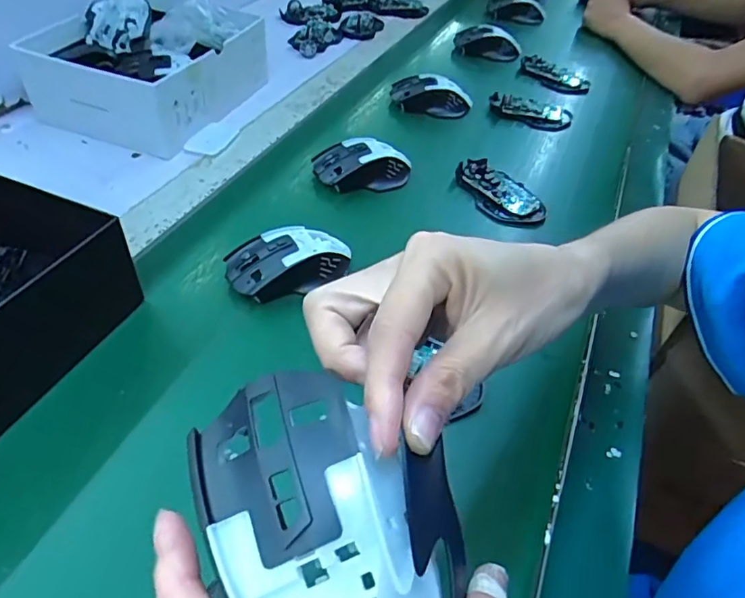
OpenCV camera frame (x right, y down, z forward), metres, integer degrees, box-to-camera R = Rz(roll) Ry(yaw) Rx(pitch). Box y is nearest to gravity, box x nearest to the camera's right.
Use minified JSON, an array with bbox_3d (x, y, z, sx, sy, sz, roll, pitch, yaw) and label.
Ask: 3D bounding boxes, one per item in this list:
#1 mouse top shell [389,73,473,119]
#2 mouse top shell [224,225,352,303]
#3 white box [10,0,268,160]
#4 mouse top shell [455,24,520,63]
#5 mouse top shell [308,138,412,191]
[{"bbox_3d":[0.079,-0.271,0.716,0.110,0.040,0.052,9,45,2],"label":"mouse top shell"},{"bbox_3d":[-0.073,-0.032,0.475,0.106,0.042,0.053,-13,48,-19],"label":"mouse top shell"},{"bbox_3d":[-0.265,-0.292,0.669,0.201,0.091,0.247,18,46,11],"label":"white box"},{"bbox_3d":[0.183,-0.407,0.847,0.101,0.034,0.053,12,46,10],"label":"mouse top shell"},{"bbox_3d":[-0.011,-0.147,0.585,0.104,0.033,0.058,4,45,-4],"label":"mouse top shell"}]

